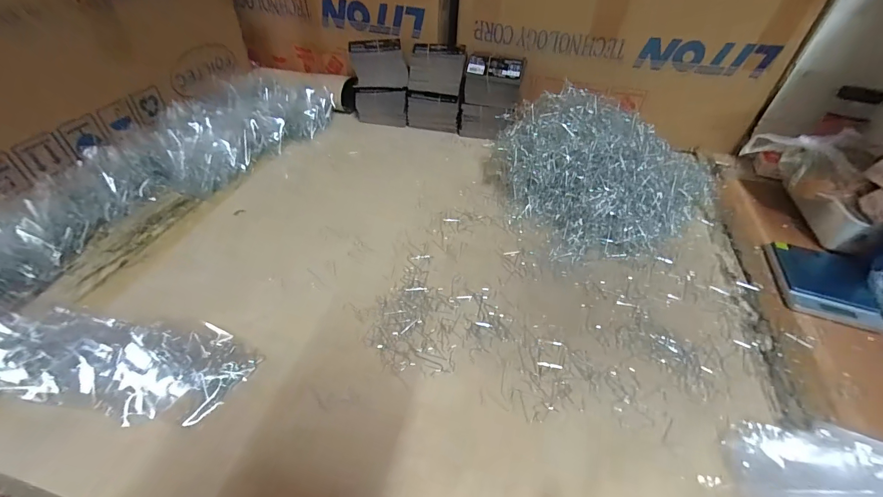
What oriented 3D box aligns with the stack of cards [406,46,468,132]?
[{"bbox_3d":[-0.010,-0.316,0.757,0.105,0.144,0.064,8,45,4],"label":"stack of cards"}]

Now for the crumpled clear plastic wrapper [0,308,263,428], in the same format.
[{"bbox_3d":[-0.356,0.105,0.376,0.318,0.030,0.102,3,44,-1],"label":"crumpled clear plastic wrapper"}]

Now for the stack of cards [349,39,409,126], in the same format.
[{"bbox_3d":[-0.119,-0.317,0.747,0.104,0.143,0.057,-2,45,-7],"label":"stack of cards"}]

